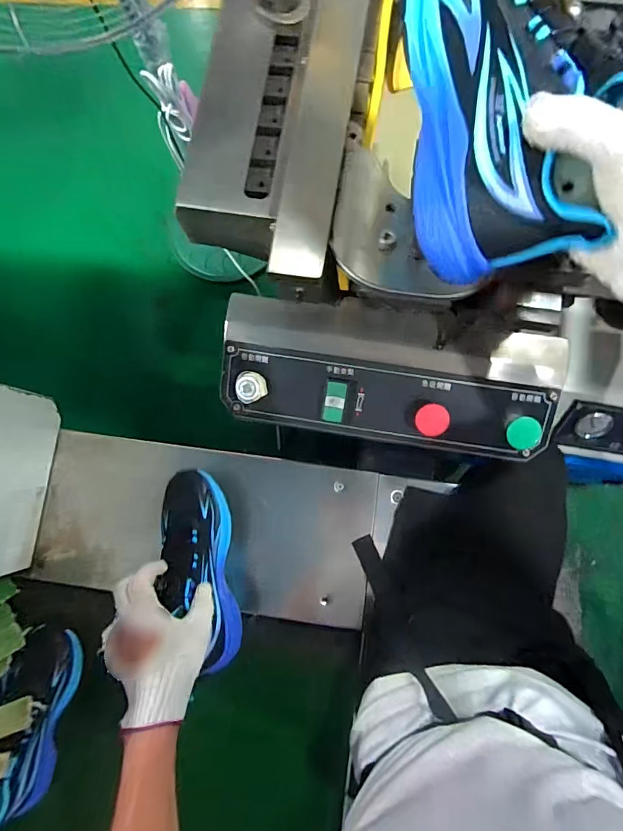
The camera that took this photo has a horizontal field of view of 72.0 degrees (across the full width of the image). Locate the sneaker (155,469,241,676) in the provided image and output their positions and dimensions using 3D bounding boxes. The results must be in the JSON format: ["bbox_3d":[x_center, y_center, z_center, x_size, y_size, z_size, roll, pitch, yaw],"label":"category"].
[{"bbox_3d":[-0.152,0.191,0.552,0.092,0.111,0.253,-16,72,0],"label":"sneaker"}]

